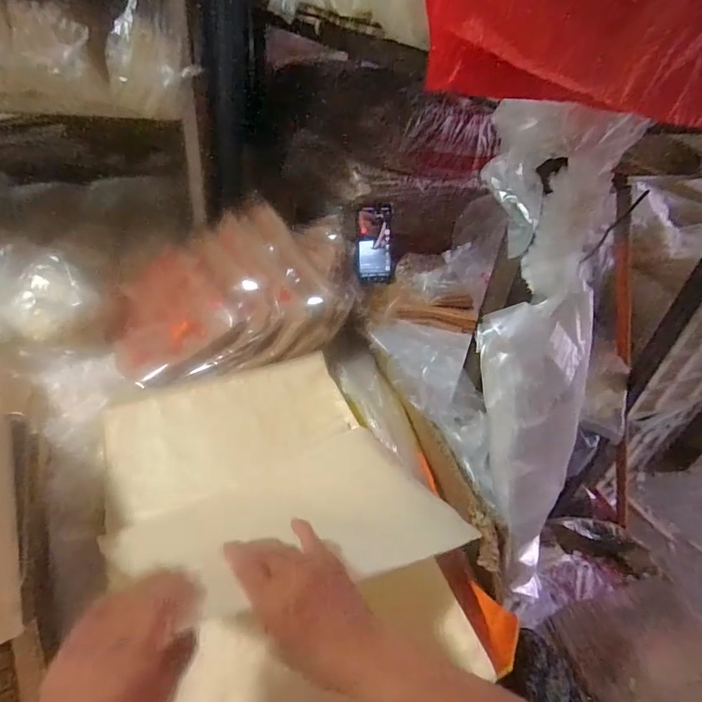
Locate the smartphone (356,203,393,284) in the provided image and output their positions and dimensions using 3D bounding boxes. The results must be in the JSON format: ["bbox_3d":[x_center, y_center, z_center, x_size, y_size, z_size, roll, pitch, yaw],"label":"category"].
[{"bbox_3d":[0.047,-0.212,0.910,0.073,0.153,0.017,-6,17,-16],"label":"smartphone"}]

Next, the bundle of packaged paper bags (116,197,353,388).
[{"bbox_3d":[-0.199,-0.123,0.805,0.412,0.133,0.326,-9,41,-19],"label":"bundle of packaged paper bags"}]

